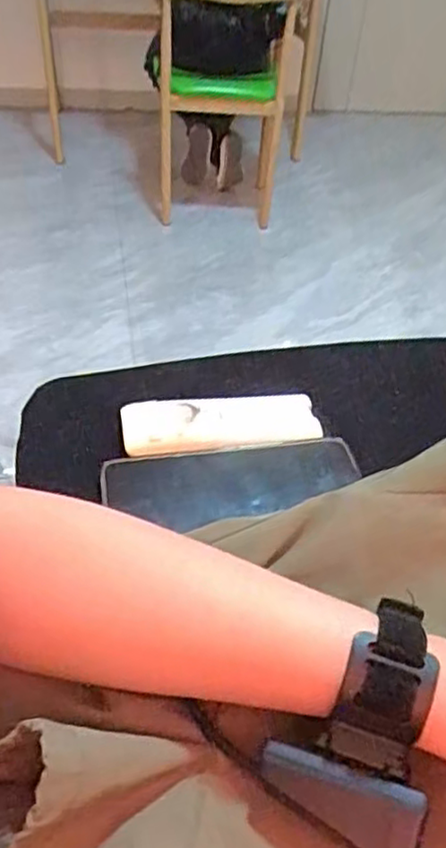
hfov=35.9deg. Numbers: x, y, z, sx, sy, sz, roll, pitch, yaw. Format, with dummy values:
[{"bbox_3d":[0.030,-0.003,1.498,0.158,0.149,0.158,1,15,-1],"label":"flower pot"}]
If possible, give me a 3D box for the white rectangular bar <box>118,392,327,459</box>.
[{"bbox_3d":[0.000,0.000,0.469,0.134,0.020,0.043,-5,43,-11],"label":"white rectangular bar"}]

